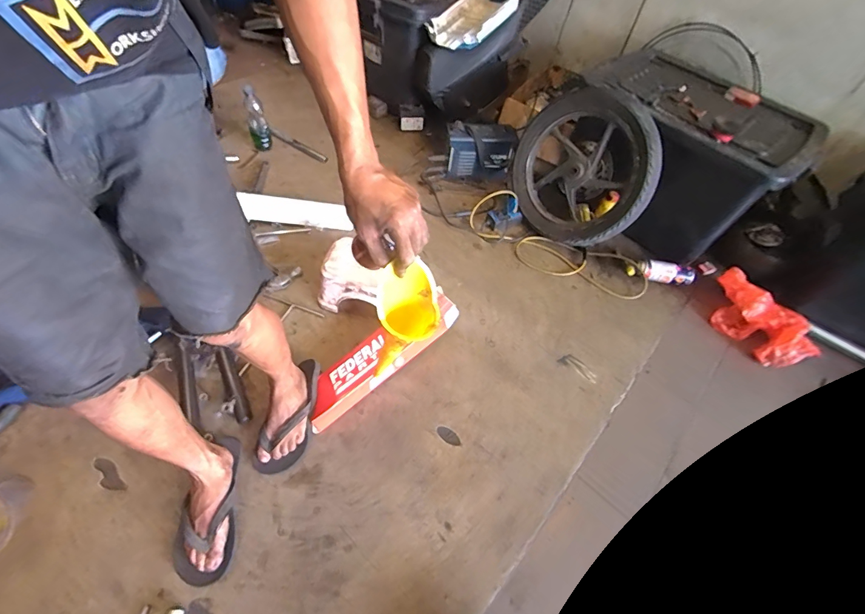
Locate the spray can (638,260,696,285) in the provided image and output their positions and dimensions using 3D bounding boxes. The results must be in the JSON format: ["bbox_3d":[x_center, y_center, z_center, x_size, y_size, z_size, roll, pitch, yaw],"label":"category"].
[{"bbox_3d":[0.784,-0.116,1.341,0.189,0.050,0.065,8,55,1],"label":"spray can"}]

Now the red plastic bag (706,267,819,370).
[{"bbox_3d":[0.989,0.037,1.217,0.130,0.112,0.331,-24,61,-20],"label":"red plastic bag"}]

